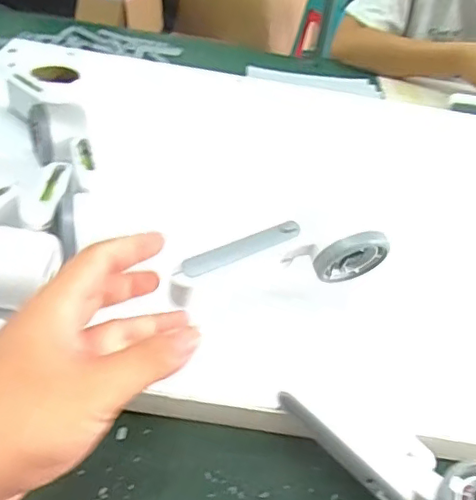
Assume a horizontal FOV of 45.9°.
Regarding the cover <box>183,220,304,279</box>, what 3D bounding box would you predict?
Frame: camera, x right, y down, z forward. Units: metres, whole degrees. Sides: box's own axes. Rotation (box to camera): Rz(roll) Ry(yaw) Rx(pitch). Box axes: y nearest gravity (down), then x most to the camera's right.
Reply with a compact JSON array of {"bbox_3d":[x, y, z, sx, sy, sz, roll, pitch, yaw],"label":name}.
[{"bbox_3d":[0.003,-0.001,0.385,0.088,0.014,0.006,-21,2,-18],"label":"cover"}]

